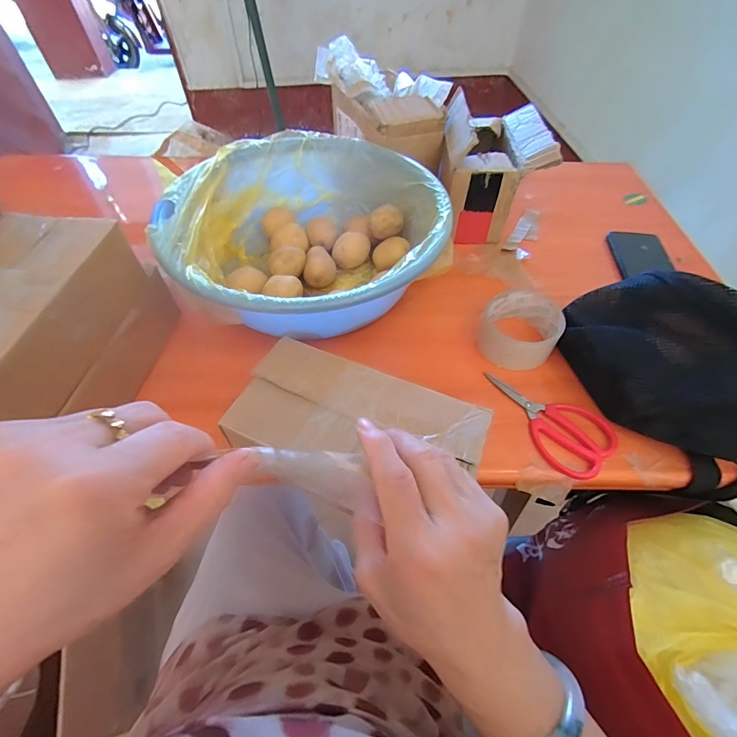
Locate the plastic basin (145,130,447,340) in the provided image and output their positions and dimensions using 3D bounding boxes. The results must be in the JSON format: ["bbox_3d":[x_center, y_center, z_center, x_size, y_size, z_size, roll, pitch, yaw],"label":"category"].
[{"bbox_3d":[-0.072,-0.156,0.485,0.317,0.119,0.319,0,56,0],"label":"plastic basin"}]

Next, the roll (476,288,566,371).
[{"bbox_3d":[0.178,-0.047,0.454,0.085,0.043,0.092,0,56,0],"label":"roll"}]

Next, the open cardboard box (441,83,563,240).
[{"bbox_3d":[0.179,-0.294,0.570,0.136,0.139,0.170,4,56,2],"label":"open cardboard box"}]

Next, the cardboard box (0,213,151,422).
[{"bbox_3d":[-0.300,-0.038,0.330,0.115,0.072,0.216,4,56,2],"label":"cardboard box"}]

